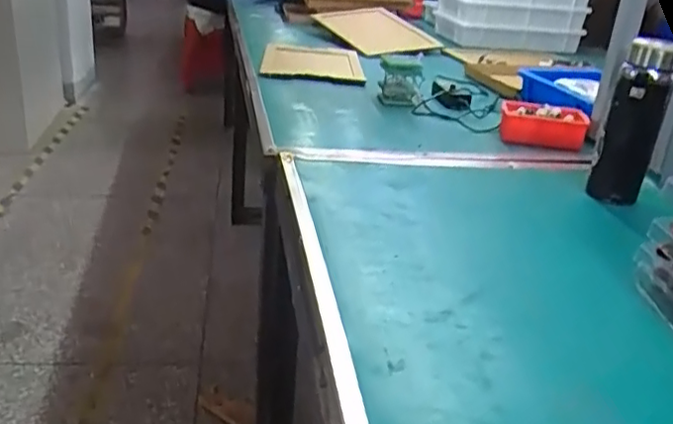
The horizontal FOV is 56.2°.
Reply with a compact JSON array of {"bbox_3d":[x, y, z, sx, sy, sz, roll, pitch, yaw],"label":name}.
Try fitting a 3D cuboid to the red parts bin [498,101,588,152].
[{"bbox_3d":[0.369,-0.155,1.130,0.152,0.060,0.085,7,24,5],"label":"red parts bin"}]

